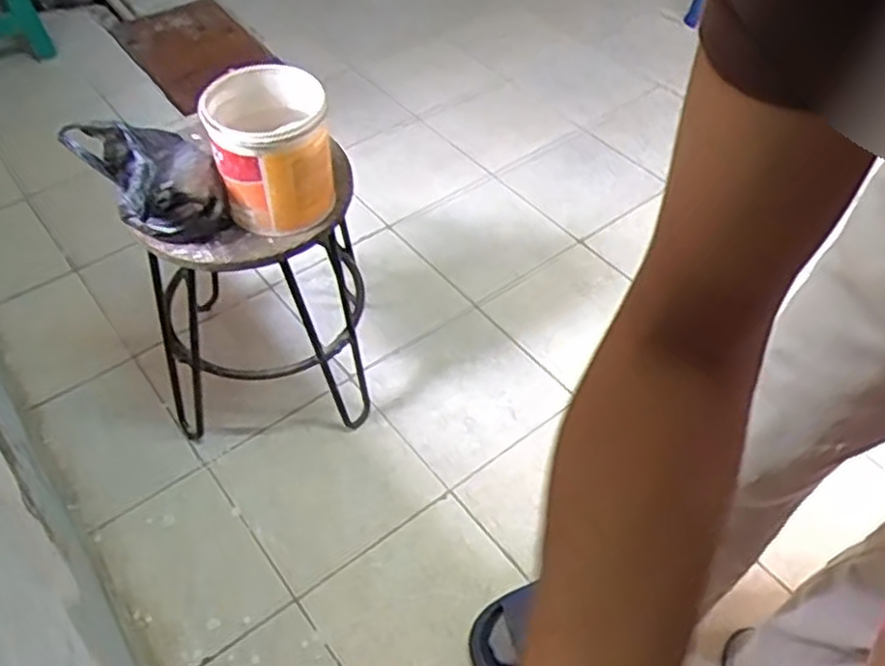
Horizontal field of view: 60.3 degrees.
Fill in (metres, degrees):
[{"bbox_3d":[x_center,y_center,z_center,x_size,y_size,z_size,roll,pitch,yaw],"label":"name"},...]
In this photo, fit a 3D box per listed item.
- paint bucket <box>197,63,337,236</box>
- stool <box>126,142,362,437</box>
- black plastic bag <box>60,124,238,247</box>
[{"bbox_3d":[-0.226,-0.244,1.017,0.149,0.161,0.155,0,50,0],"label":"paint bucket"},{"bbox_3d":[-0.315,-0.074,1.285,0.373,0.478,0.330,-17,52,-13],"label":"stool"},{"bbox_3d":[-0.386,-0.206,1.027,0.138,0.111,0.190,-34,58,-25],"label":"black plastic bag"}]

